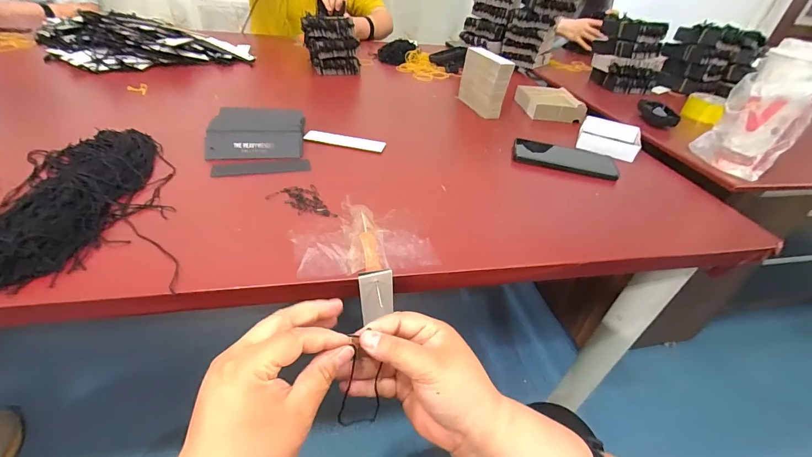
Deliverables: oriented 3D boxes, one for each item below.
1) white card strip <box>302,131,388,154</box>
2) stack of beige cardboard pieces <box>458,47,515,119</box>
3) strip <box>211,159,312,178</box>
[{"bbox_3d":[-0.097,-0.139,0.584,0.125,0.008,0.028,10,38,3],"label":"white card strip"},{"bbox_3d":[0.157,-0.295,0.739,0.034,0.106,0.134,-6,39,-17],"label":"stack of beige cardboard pieces"},{"bbox_3d":[-0.197,-0.085,0.506,0.127,0.004,0.030,-6,40,-17],"label":"strip"}]

